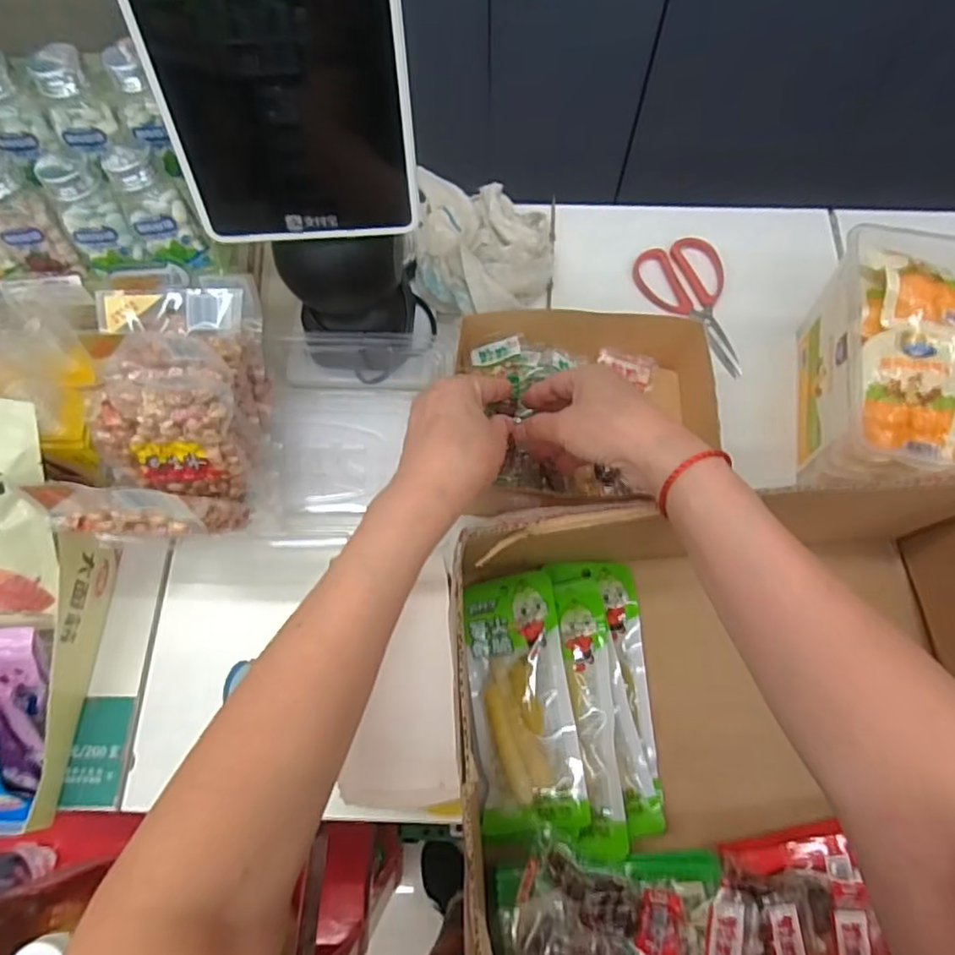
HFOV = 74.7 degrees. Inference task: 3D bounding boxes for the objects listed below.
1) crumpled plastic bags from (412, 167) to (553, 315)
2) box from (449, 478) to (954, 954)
[{"bbox_3d":[0.007,-0.224,0.590,0.131,0.050,0.179,0,70,1],"label":"crumpled plastic bags"},{"bbox_3d":[0.173,0.168,0.402,0.362,0.155,0.308,-6,70,-1],"label":"box"}]

